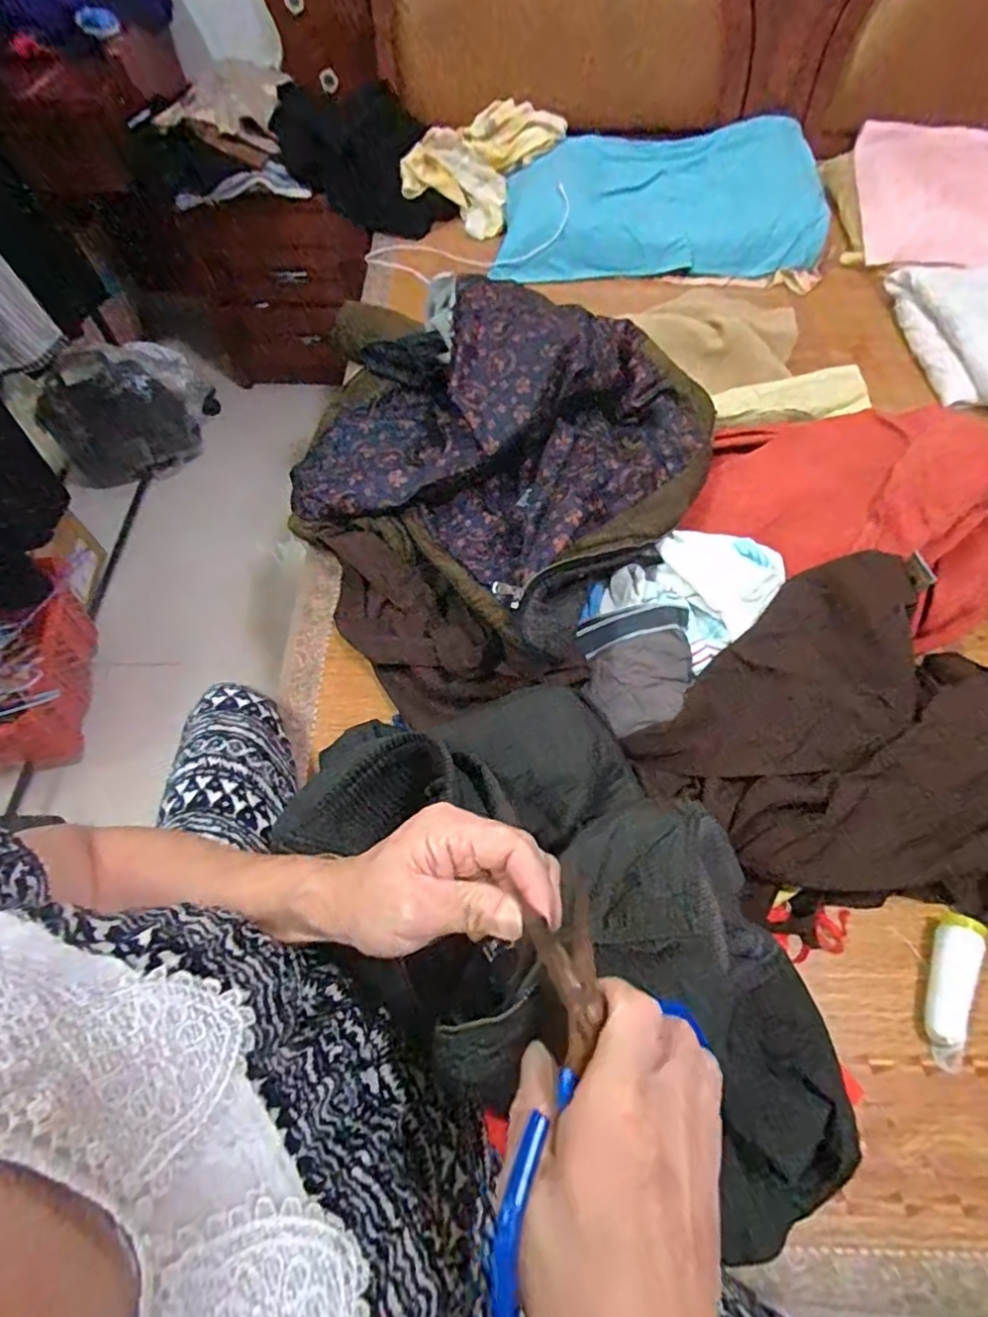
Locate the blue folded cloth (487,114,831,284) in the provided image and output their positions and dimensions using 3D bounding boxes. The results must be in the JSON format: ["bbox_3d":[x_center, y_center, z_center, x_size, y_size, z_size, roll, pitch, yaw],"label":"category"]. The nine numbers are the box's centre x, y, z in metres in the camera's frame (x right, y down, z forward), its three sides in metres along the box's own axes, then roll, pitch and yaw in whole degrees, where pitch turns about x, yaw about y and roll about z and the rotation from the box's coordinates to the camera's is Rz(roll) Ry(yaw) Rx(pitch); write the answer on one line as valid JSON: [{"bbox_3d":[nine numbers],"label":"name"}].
[{"bbox_3d":[0.346,-0.995,1.293,0.689,0.067,0.380,-3,78,1],"label":"blue folded cloth"}]

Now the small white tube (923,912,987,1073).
[{"bbox_3d":[0.449,0.323,0.590,0.039,0.026,0.138,24,62,14],"label":"small white tube"}]

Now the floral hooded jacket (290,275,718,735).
[{"bbox_3d":[-0.047,-0.276,0.826,0.586,0.191,0.600,28,63,16],"label":"floral hooded jacket"}]

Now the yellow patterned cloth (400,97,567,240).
[{"bbox_3d":[-0.027,-1.127,1.361,0.278,0.079,0.313,27,94,3],"label":"yellow patterned cloth"}]

